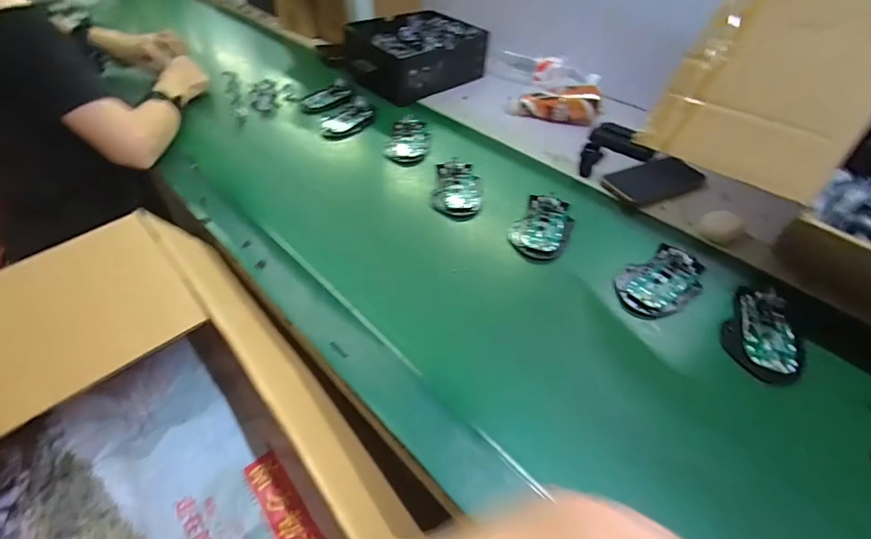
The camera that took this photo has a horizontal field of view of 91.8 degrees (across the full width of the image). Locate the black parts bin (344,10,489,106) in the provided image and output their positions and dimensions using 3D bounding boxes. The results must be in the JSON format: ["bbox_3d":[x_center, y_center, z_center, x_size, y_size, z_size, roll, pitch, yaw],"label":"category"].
[{"bbox_3d":[-0.047,-0.437,0.853,0.253,0.079,0.186,-32,55,-26],"label":"black parts bin"}]

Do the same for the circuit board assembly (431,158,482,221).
[{"bbox_3d":[0.032,-0.117,0.608,0.068,0.027,0.101,6,48,5],"label":"circuit board assembly"}]

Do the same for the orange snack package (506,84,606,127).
[{"bbox_3d":[0.211,-0.295,0.750,0.162,0.057,0.036,11,48,9],"label":"orange snack package"}]

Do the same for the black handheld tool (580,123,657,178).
[{"bbox_3d":[0.288,-0.186,0.668,0.101,0.019,0.155,23,52,20],"label":"black handheld tool"}]

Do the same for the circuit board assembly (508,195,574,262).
[{"bbox_3d":[0.140,-0.057,0.553,0.072,0.029,0.099,22,51,19],"label":"circuit board assembly"}]

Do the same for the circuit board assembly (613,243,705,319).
[{"bbox_3d":[0.259,0.010,0.487,0.107,0.027,0.070,-26,53,-22],"label":"circuit board assembly"}]

